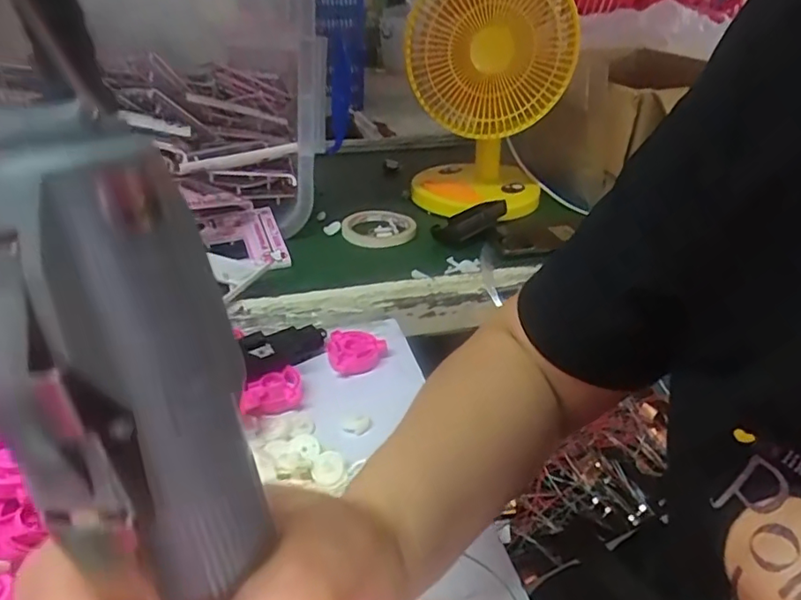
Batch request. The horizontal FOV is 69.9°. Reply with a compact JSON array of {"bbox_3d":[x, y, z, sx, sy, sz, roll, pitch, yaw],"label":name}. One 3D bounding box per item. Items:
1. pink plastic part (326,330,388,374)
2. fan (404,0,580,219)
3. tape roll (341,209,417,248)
[{"bbox_3d":[-0.041,0.050,0.539,0.054,0.017,0.054,0,32,-3],"label":"pink plastic part"},{"bbox_3d":[0.108,-0.290,0.790,0.204,0.300,0.137,0,32,-3],"label":"fan"},{"bbox_3d":[-0.028,-0.101,0.782,0.098,0.019,0.098,1,32,0],"label":"tape roll"}]

